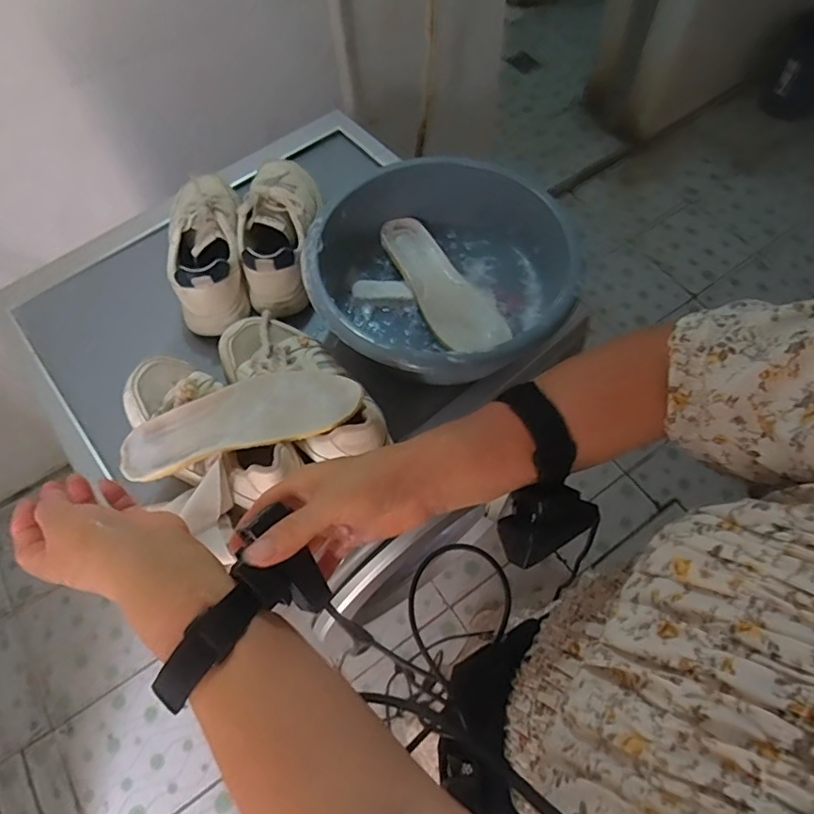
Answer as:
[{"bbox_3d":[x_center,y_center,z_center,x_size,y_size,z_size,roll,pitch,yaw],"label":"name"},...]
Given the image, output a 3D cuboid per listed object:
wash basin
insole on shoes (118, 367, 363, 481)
[{"bbox_3d":[0.036,-0.151,0.625,0.290,0.094,0.289,-1,64,2],"label":"wash basin"},{"bbox_3d":[-0.168,0.007,0.537,0.241,0.024,0.090,-11,55,1],"label":"insole on shoes"}]

